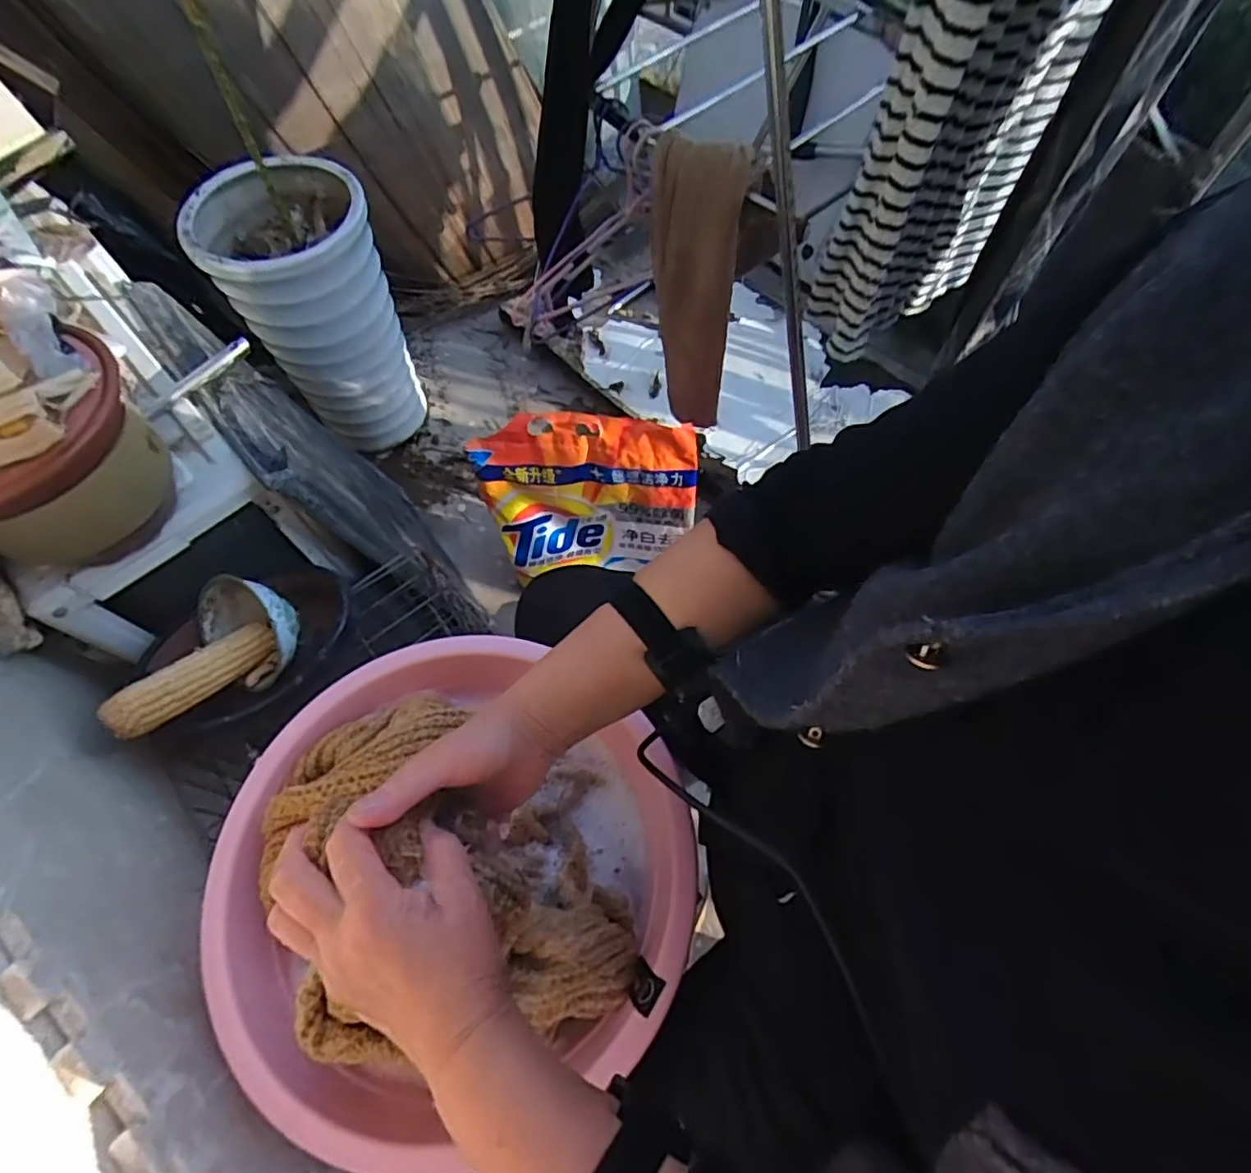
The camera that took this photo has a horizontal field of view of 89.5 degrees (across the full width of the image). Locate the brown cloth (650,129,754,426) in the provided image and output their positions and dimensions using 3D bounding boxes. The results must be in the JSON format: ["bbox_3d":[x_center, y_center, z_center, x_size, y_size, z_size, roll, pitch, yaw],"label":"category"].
[{"bbox_3d":[0.089,-0.388,0.856,0.107,0.368,0.077,1,63,2],"label":"brown cloth"}]

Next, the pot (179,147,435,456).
[{"bbox_3d":[-0.545,-0.481,1.177,0.251,0.470,0.263,-1,63,1],"label":"pot"}]

